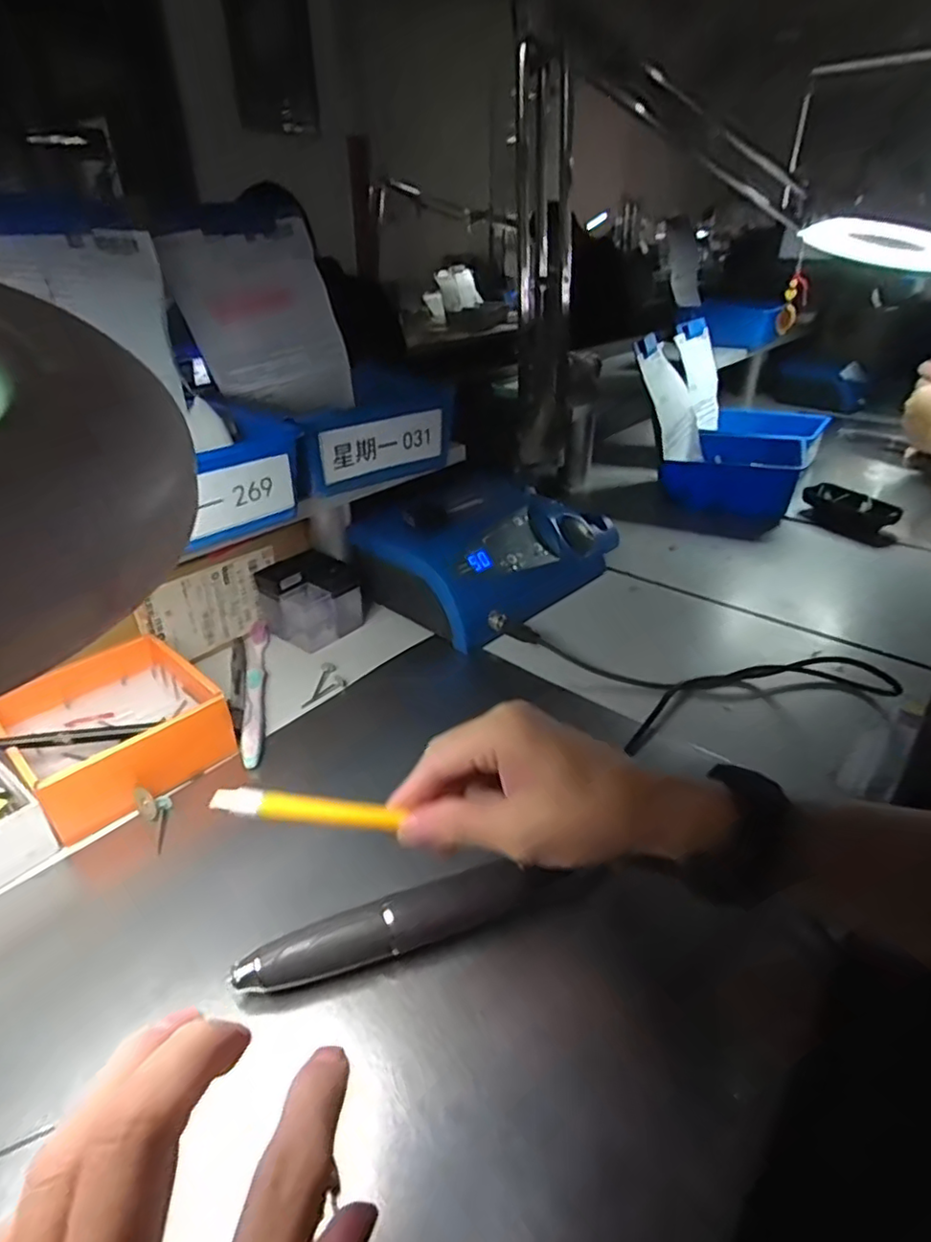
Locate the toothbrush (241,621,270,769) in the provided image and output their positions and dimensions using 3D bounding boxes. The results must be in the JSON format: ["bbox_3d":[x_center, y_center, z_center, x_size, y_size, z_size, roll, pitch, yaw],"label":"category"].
[{"bbox_3d":[-0.169,0.053,0.513,0.017,0.014,0.179,-8,32,-12],"label":"toothbrush"}]

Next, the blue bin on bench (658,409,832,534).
[{"bbox_3d":[0.410,-0.228,0.927,0.156,0.087,0.309,18,36,28],"label":"blue bin on bench"}]

